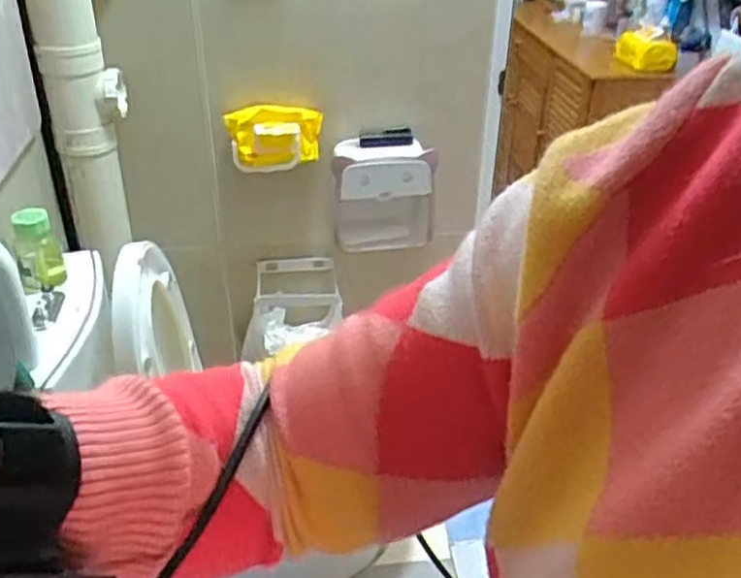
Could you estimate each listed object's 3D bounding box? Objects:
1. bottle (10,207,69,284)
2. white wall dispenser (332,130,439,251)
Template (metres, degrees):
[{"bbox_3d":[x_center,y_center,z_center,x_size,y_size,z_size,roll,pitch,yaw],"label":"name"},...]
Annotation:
[{"bbox_3d":[-0.536,-0.068,1.182,0.065,0.128,0.050,-13,35,-21],"label":"bottle"},{"bbox_3d":[0.027,-0.198,1.578,0.213,0.229,0.112,-2,32,-6],"label":"white wall dispenser"}]

